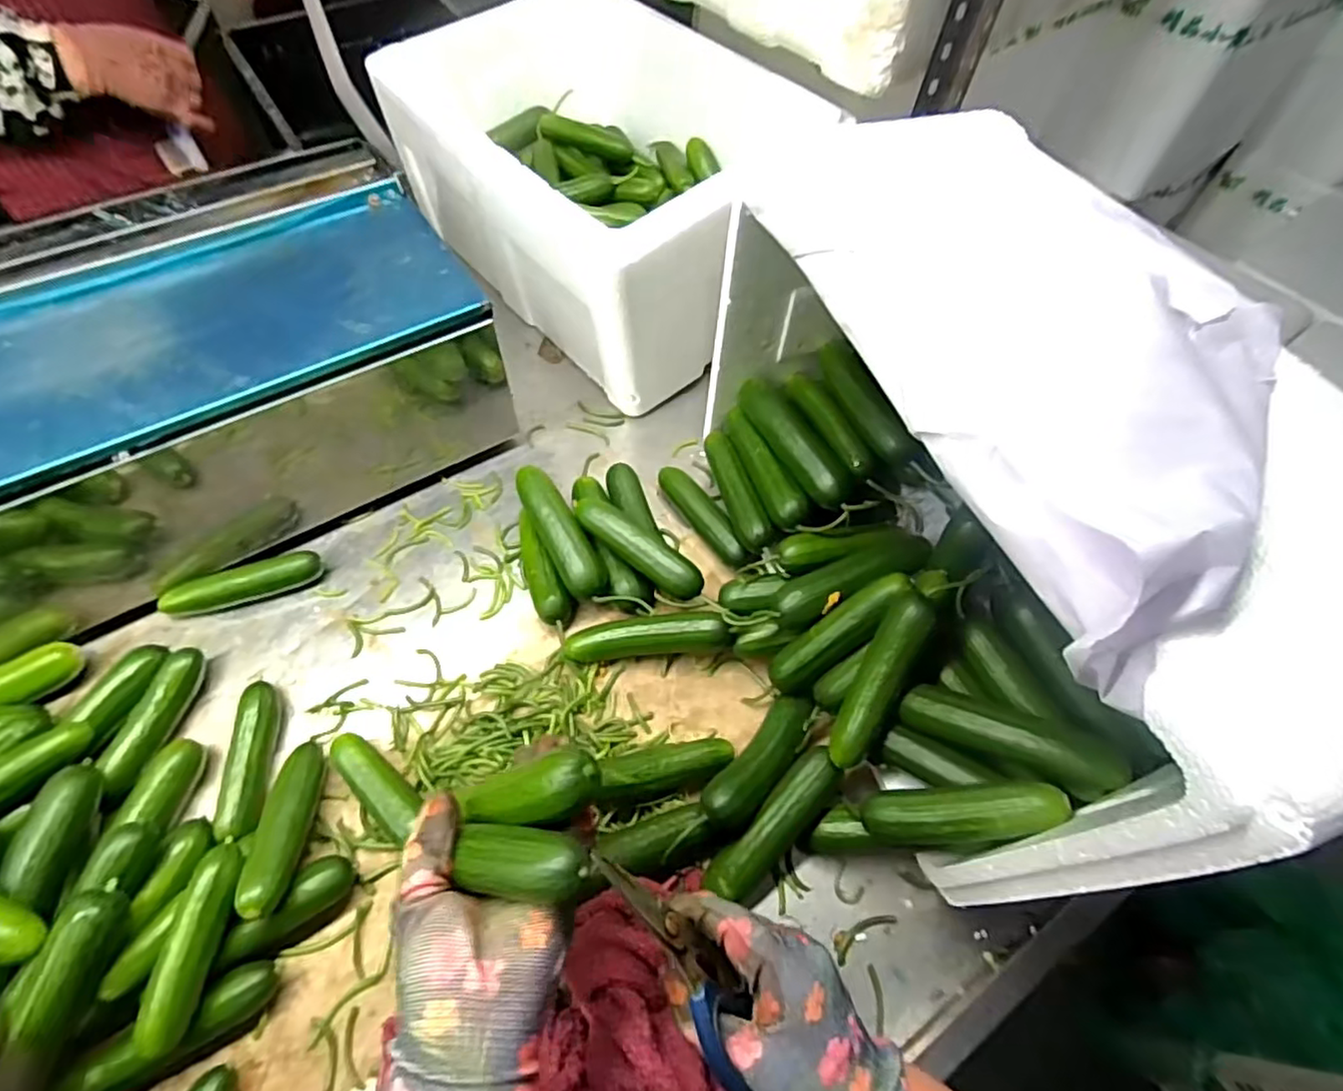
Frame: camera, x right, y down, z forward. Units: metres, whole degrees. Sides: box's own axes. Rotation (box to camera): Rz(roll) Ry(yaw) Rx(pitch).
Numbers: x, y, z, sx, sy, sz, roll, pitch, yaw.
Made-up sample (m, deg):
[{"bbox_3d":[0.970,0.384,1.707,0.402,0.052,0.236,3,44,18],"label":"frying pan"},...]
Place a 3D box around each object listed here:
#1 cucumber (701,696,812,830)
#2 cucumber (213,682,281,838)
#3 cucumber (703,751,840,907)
[{"bbox_3d":[0.063,0.153,0.458,0.033,0.027,0.117,35,45,18],"label":"cucumber"},{"bbox_3d":[-0.304,0.152,0.463,0.024,0.020,0.108,-6,59,-6],"label":"cucumber"},{"bbox_3d":[0.074,0.196,0.449,0.037,0.039,0.120,40,79,20],"label":"cucumber"}]

